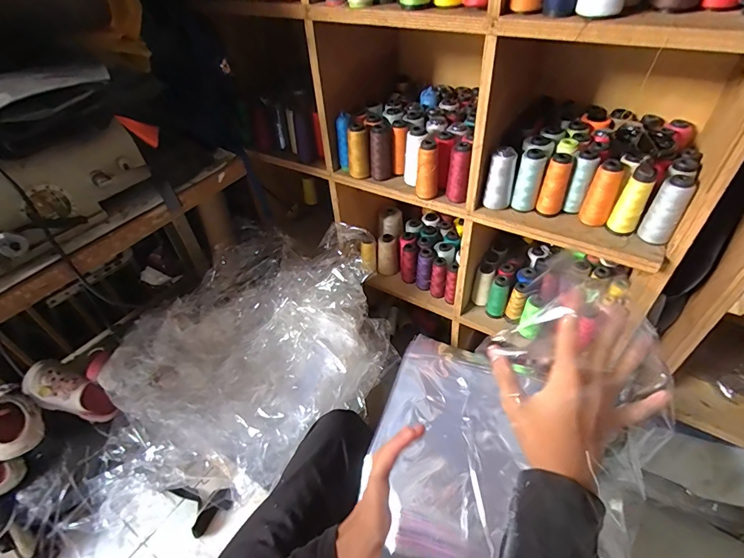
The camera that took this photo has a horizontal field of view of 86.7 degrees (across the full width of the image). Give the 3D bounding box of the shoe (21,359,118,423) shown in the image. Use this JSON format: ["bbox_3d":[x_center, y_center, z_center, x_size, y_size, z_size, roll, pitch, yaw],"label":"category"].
[{"bbox_3d":[-0.719,0.280,0.961,0.093,0.214,0.094,-20,36,30],"label":"shoe"}]

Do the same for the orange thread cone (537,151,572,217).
[{"bbox_3d":[0.329,-0.169,0.707,0.037,0.105,0.037,19,49,23],"label":"orange thread cone"}]

